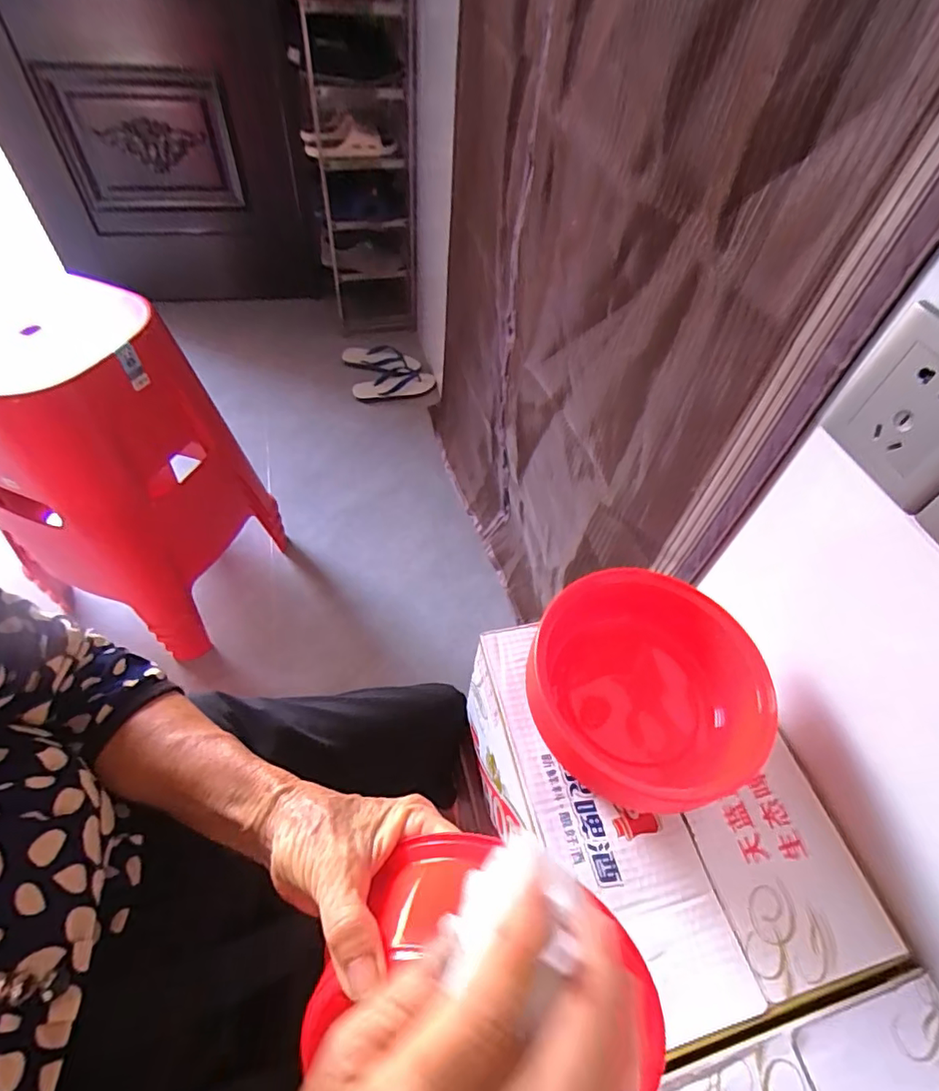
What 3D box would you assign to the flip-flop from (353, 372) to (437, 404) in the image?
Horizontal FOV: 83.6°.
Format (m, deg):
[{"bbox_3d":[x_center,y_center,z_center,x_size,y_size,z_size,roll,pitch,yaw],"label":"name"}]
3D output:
[{"bbox_3d":[-0.236,-0.495,1.653,0.256,0.049,0.102,-12,55,-14],"label":"flip-flop"}]

